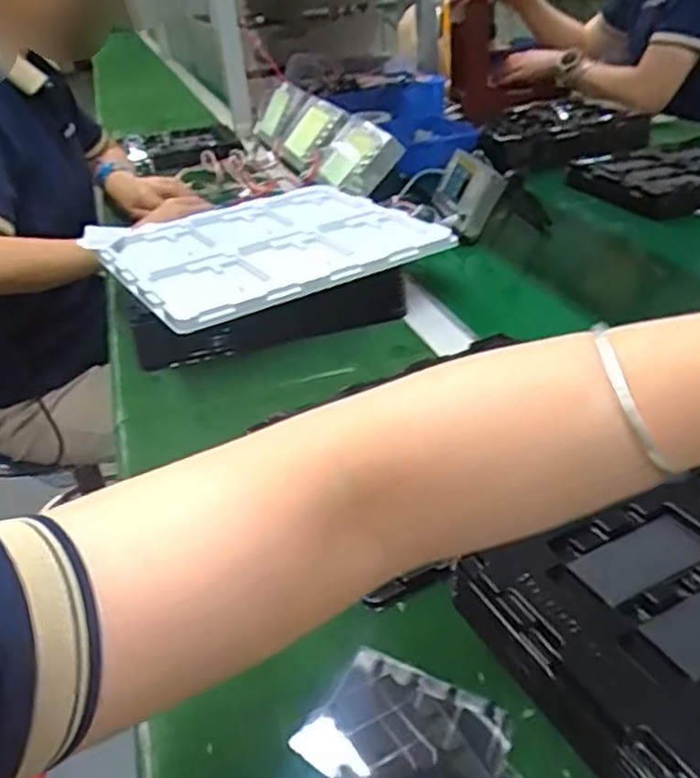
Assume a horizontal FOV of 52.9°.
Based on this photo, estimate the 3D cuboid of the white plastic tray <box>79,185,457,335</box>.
[{"bbox_3d":[-0.096,-0.174,0.841,0.351,0.024,0.334,-21,35,-25],"label":"white plastic tray"}]

